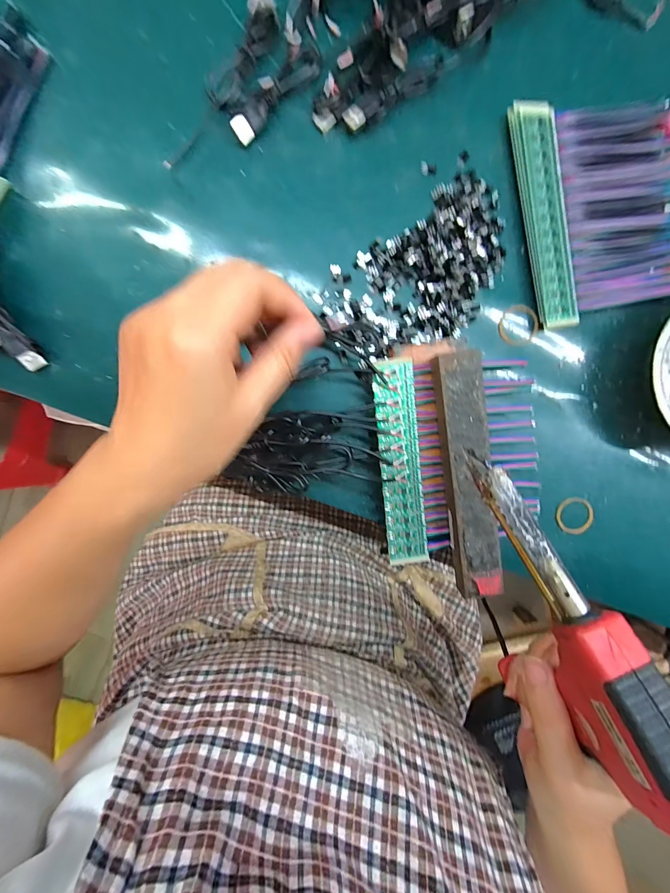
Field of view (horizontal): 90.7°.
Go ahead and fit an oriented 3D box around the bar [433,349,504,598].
[{"bbox_3d":[0.102,0.023,0.260,0.034,0.022,0.185,-8,95,-3],"label":"bar"}]

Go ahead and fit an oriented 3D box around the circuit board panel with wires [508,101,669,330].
[{"bbox_3d":[0.219,-0.195,0.271,0.136,0.012,0.163,-14,95,-2],"label":"circuit board panel with wires"}]

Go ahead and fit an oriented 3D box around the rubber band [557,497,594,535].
[{"bbox_3d":[0.215,0.062,0.295,0.033,0.004,0.033,-3,95,-3],"label":"rubber band"}]

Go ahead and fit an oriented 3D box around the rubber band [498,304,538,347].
[{"bbox_3d":[0.155,-0.102,0.280,0.033,0.004,0.033,0,95,-3],"label":"rubber band"}]

